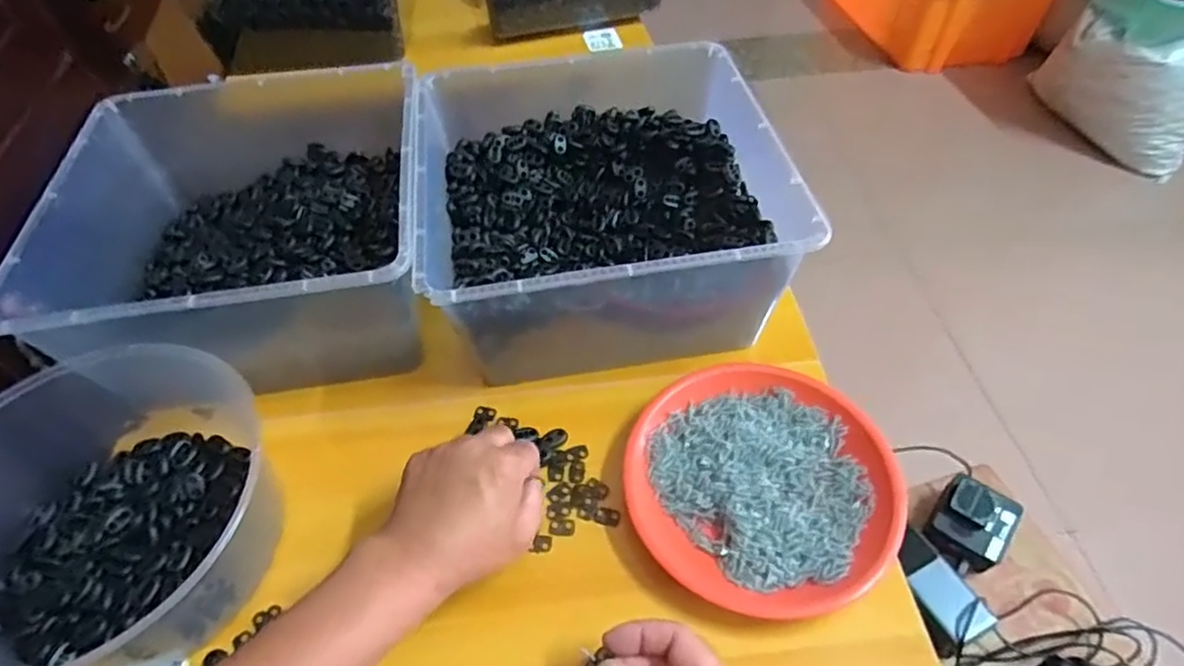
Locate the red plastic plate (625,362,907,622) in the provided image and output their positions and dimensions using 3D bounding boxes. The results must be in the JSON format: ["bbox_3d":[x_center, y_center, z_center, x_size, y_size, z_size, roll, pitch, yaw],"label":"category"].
[{"bbox_3d":[0.125,0.109,0.487,0.187,0.022,0.190,1,51,3],"label":"red plastic plate"}]

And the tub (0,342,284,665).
[{"bbox_3d":[-0.338,0.118,0.456,0.202,0.088,0.217,-1,51,1],"label":"tub"}]

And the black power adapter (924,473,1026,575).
[{"bbox_3d":[0.420,0.212,0.724,0.078,0.056,0.082,32,59,25],"label":"black power adapter"}]

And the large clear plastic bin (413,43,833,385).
[{"bbox_3d":[0.007,-0.116,0.596,0.291,0.131,0.300,-8,51,-4],"label":"large clear plastic bin"}]

